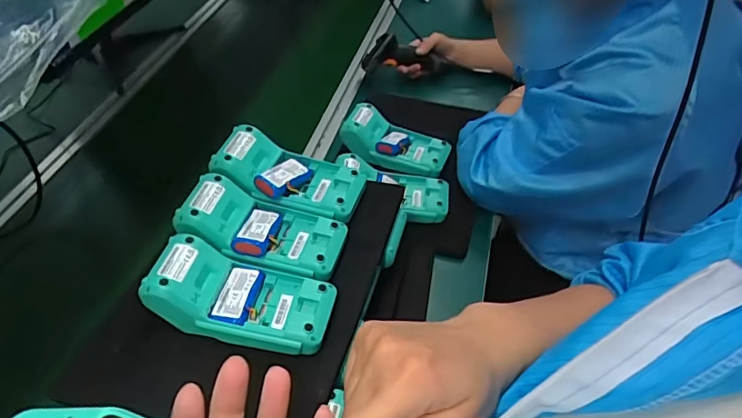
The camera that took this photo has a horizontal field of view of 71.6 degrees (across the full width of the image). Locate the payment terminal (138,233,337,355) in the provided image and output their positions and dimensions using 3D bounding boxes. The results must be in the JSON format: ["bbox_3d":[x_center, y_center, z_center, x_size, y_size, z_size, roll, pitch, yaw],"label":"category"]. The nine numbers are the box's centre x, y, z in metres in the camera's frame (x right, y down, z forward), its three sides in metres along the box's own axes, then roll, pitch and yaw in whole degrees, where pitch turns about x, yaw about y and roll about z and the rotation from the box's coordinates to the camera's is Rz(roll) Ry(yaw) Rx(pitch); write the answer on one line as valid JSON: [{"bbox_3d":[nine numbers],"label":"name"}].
[{"bbox_3d":[-0.126,0.086,0.506,0.171,0.042,0.081,18,48,-4],"label":"payment terminal"}]

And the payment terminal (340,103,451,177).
[{"bbox_3d":[0.042,-0.115,0.843,0.171,0.061,0.081,16,49,16],"label":"payment terminal"}]

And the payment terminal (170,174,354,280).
[{"bbox_3d":[-0.117,0.022,0.558,0.171,0.037,0.083,20,48,-3],"label":"payment terminal"}]

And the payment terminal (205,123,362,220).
[{"bbox_3d":[-0.096,-0.041,0.608,0.170,0.044,0.080,21,49,0],"label":"payment terminal"}]

